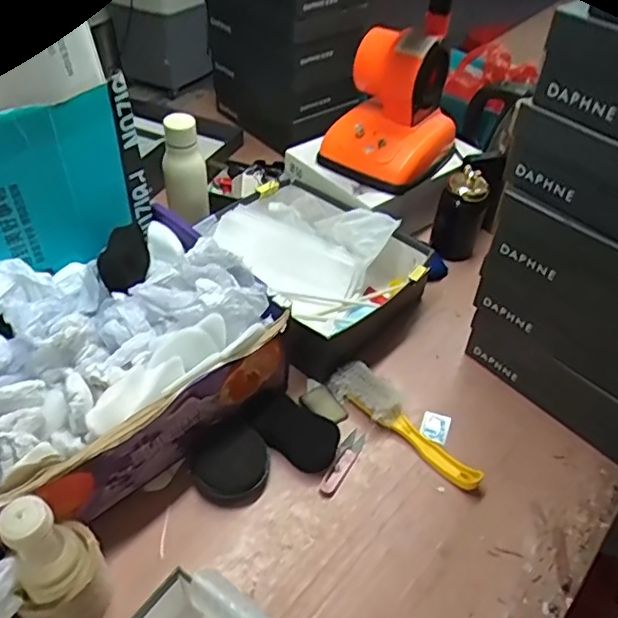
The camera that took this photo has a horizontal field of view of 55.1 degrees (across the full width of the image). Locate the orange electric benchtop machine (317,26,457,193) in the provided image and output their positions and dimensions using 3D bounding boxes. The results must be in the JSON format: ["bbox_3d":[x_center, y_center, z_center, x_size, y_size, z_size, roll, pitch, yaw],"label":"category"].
[{"bbox_3d":[0.140,-0.334,0.975,0.176,0.200,0.180,29,50,23],"label":"orange electric benchtop machine"}]

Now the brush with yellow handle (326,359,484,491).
[{"bbox_3d":[0.123,0.148,0.768,0.048,0.029,0.226,-33,56,-31],"label":"brush with yellow handle"}]

